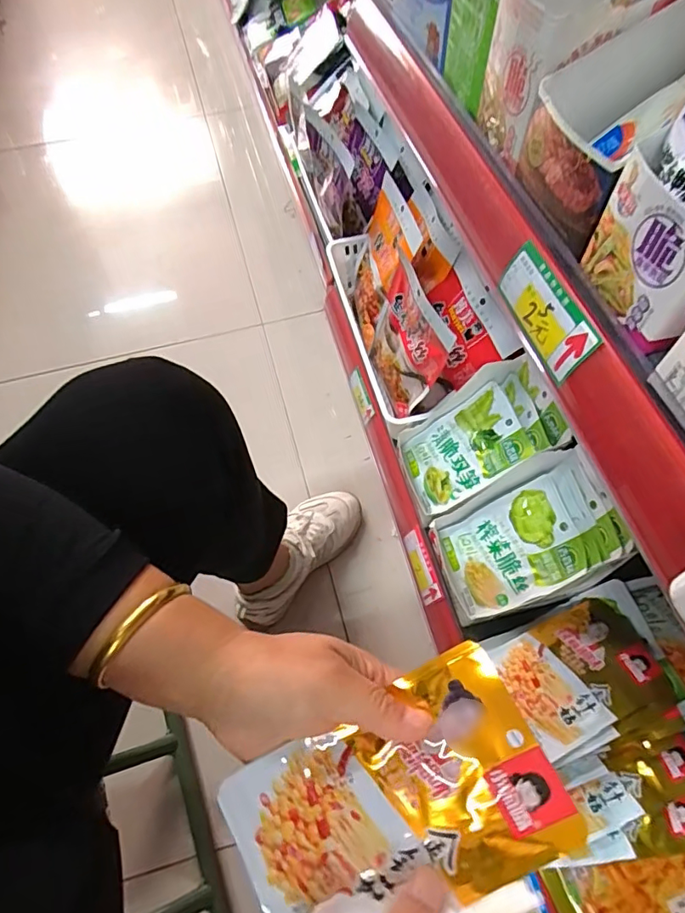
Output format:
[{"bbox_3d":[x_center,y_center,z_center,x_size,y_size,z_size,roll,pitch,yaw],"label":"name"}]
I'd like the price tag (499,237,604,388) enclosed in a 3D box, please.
[{"bbox_3d":[0.121,-0.087,0.315,0.004,0.035,0.089,2,55,-27],"label":"price tag"}]

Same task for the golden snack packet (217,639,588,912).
[{"bbox_3d":[0.025,0.175,0.259,0.156,0.007,0.096,-30,73,2],"label":"golden snack packet"}]

